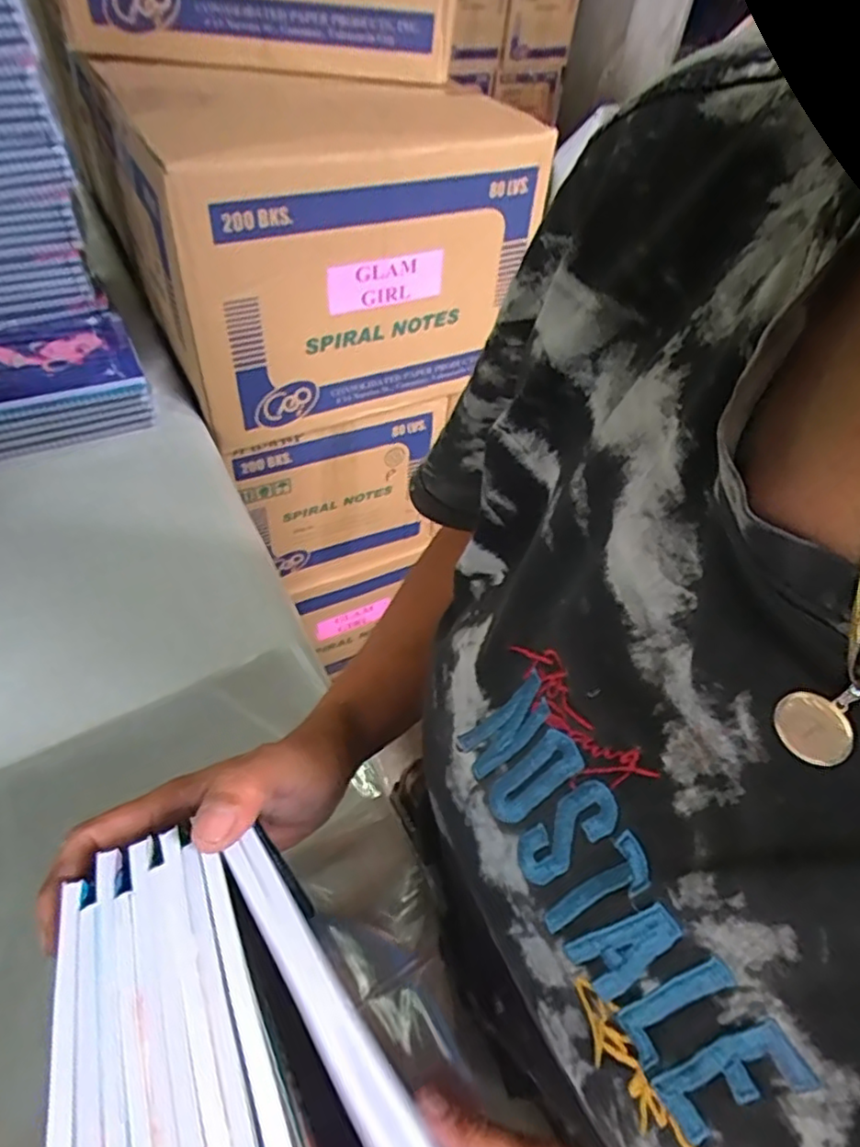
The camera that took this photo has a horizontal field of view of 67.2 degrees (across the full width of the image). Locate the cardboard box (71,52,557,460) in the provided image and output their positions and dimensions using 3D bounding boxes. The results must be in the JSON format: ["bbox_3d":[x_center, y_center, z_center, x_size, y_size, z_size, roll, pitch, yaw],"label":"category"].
[{"bbox_3d":[-0.129,-0.397,0.771,0.409,0.305,0.284,-24,55,-17],"label":"cardboard box"}]

